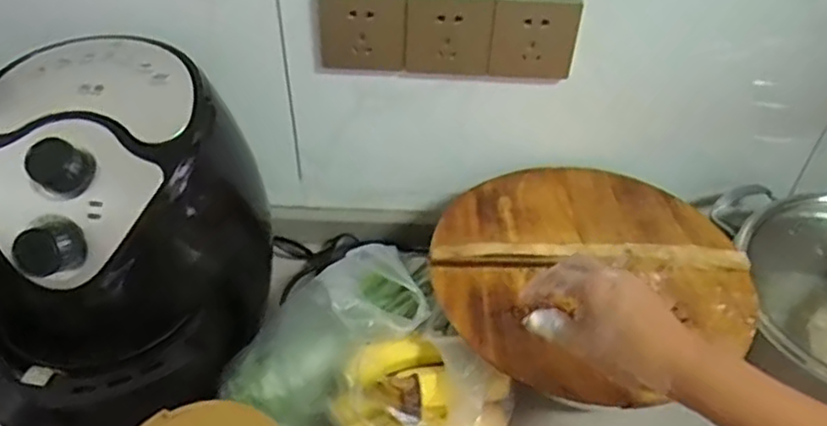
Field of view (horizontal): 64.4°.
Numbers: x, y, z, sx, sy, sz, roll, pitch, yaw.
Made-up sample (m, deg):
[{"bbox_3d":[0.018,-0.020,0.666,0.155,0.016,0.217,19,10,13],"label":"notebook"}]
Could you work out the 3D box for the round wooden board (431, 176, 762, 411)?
[{"bbox_3d":[0.169,0.048,0.642,0.290,0.038,0.274,-22,48,-25],"label":"round wooden board"}]

